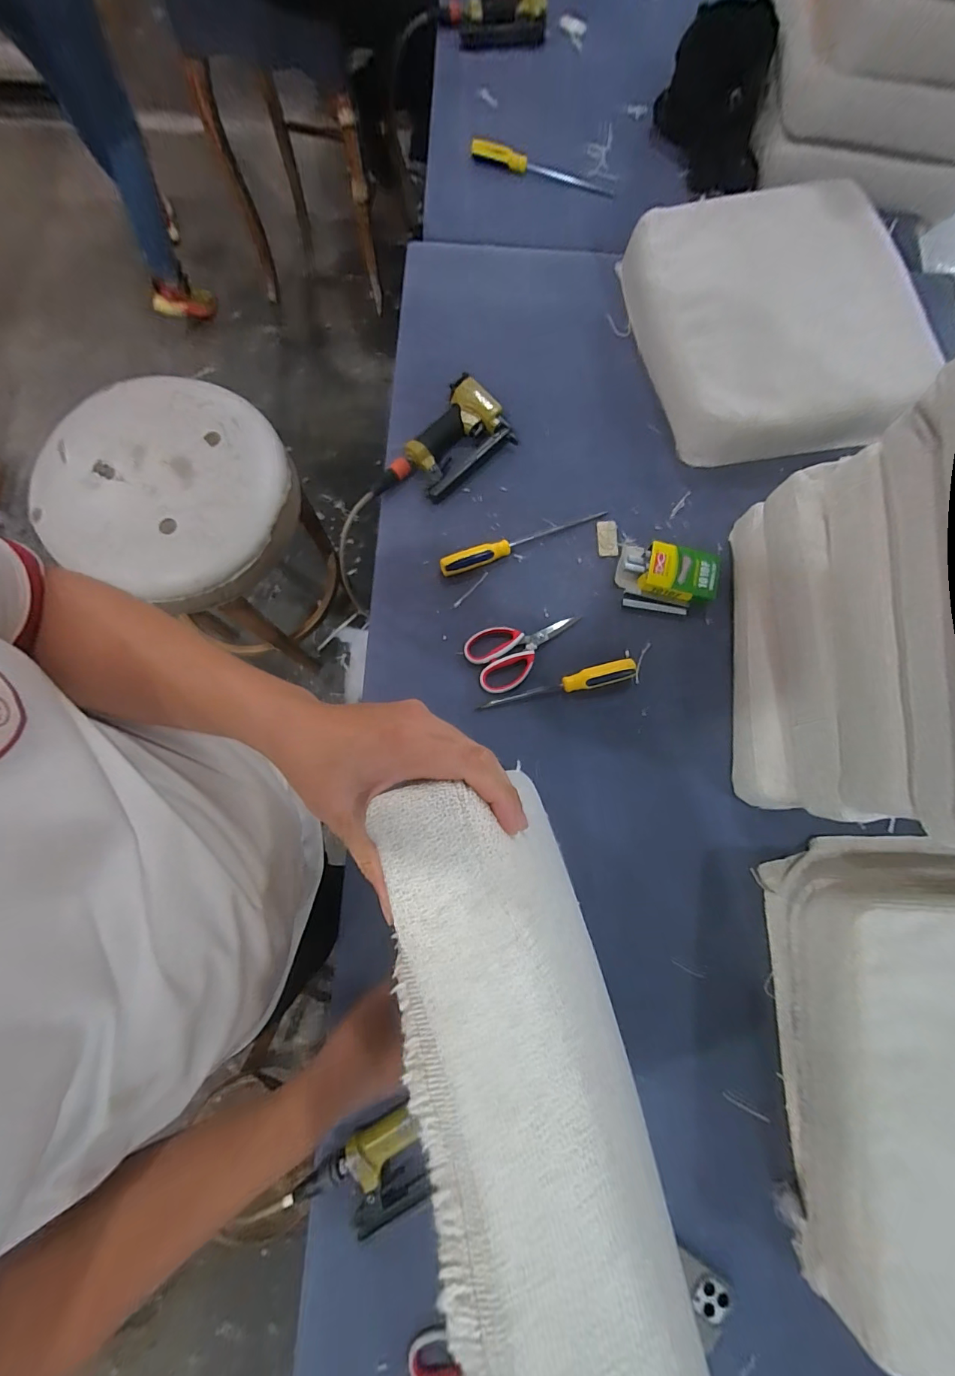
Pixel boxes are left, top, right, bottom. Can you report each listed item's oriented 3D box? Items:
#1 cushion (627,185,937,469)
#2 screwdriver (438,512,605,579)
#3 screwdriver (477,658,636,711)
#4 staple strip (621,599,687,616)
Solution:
[{"bbox_3d":[0.496,-0.644,0.757,0.452,0.108,0.499,-2,78,-2],"label":"cushion"},{"bbox_3d":[0.077,-0.235,0.716,0.287,0.025,0.029,-19,79,-5],"label":"screwdriver"},{"bbox_3d":[0.121,-0.002,0.671,0.236,0.028,0.032,-13,79,-4],"label":"screwdriver"},{"bbox_3d":[0.284,-0.128,0.710,0.102,0.005,0.012,12,78,1],"label":"staple strip"}]

